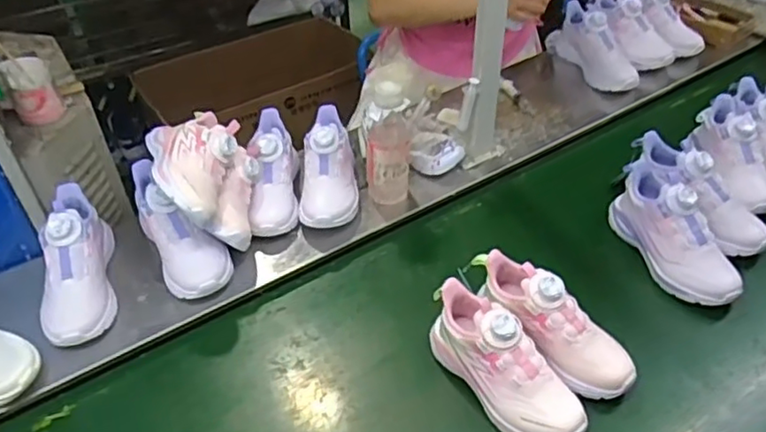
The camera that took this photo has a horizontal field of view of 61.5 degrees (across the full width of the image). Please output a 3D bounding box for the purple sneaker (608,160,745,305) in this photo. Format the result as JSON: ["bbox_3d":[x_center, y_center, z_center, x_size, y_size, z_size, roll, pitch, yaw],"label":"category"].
[{"bbox_3d":[0.401,0.020,0.901,0.090,0.096,0.235,-14,48,-12],"label":"purple sneaker"}]

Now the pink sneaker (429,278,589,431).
[{"bbox_3d":[0.139,0.166,0.741,0.076,0.112,0.209,-26,52,-22],"label":"pink sneaker"}]

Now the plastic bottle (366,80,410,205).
[{"bbox_3d":[0.006,-0.107,0.959,0.070,0.202,0.075,1,46,2],"label":"plastic bottle"}]

